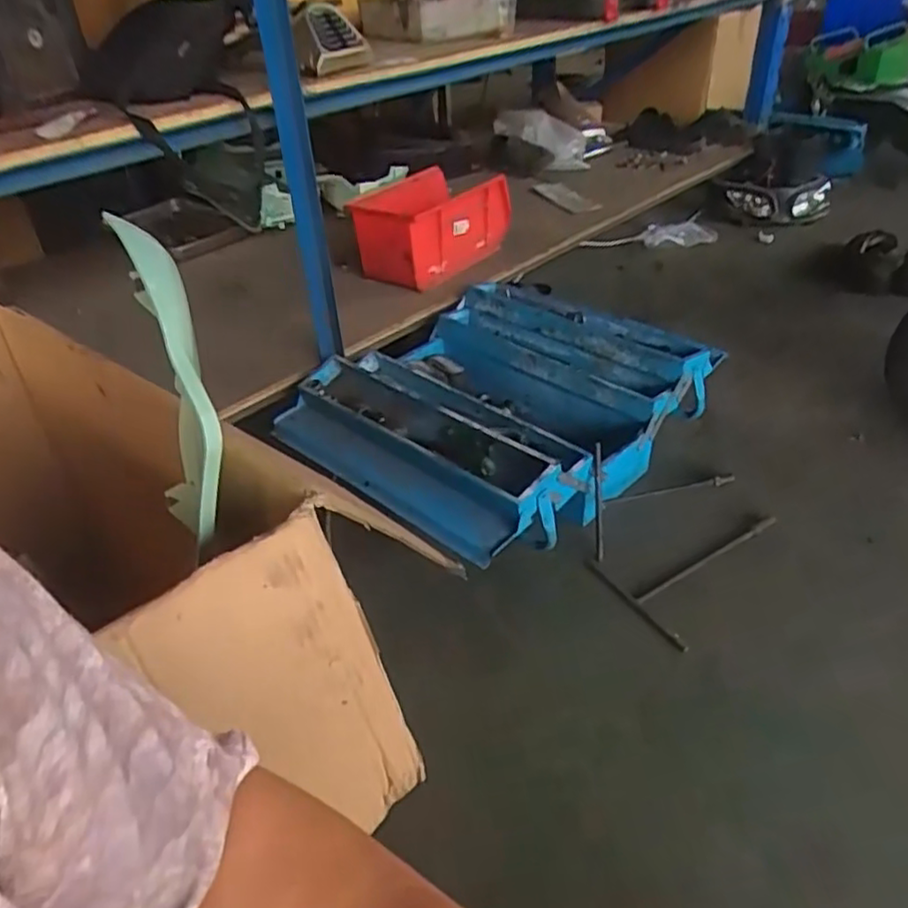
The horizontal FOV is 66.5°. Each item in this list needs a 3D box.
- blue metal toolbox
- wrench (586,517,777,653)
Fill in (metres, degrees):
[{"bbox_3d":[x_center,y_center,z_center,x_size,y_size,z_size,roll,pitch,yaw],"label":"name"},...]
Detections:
[{"bbox_3d":[0.085,-0.078,1.264,0.513,0.193,0.625,29,49,36],"label":"blue metal toolbox"},{"bbox_3d":[0.375,0.158,1.050,0.296,0.011,0.192,-24,39,-22],"label":"wrench"}]

